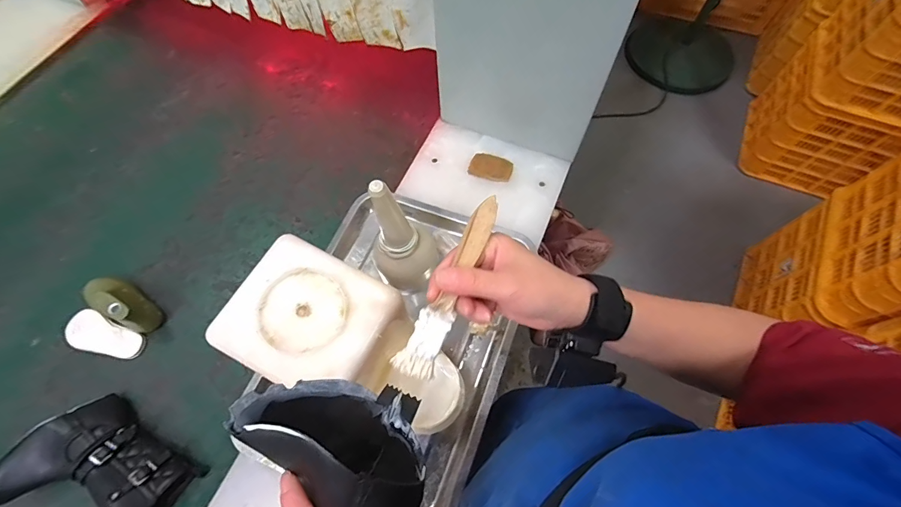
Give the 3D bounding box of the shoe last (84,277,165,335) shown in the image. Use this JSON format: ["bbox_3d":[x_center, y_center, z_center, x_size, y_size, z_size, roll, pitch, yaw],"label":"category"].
[{"bbox_3d":[-0.496,0.065,0.581,0.123,0.059,0.048,28,69,13],"label":"shoe last"}]

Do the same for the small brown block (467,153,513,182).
[{"bbox_3d":[0.065,-0.140,0.638,0.068,0.005,0.045,17,67,8],"label":"small brown block"}]

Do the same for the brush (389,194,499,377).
[{"bbox_3d":[0.002,0.023,0.287,0.026,0.009,0.138,25,84,12],"label":"brush"}]

